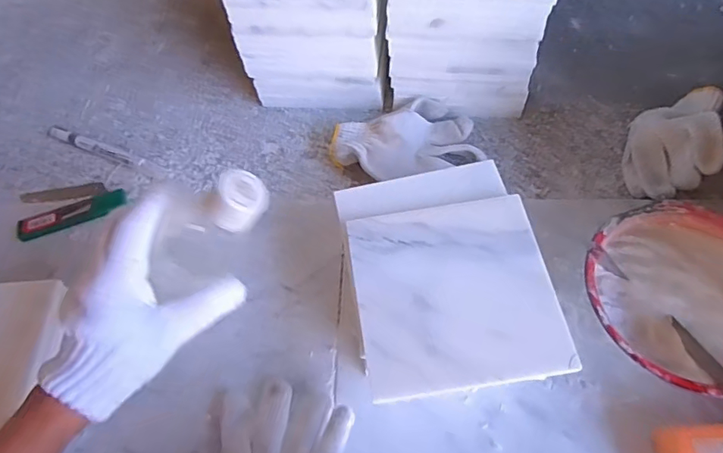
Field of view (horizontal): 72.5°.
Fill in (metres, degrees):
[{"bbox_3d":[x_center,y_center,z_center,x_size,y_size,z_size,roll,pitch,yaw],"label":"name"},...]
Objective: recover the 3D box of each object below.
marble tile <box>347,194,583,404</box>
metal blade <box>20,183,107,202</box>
[{"bbox_3d":[0.073,0.051,0.395,0.151,0.010,0.152,-8,58,-2],"label":"marble tile"},{"bbox_3d":[-0.352,-0.041,0.585,0.097,0.005,0.019,-9,60,1],"label":"metal blade"}]

